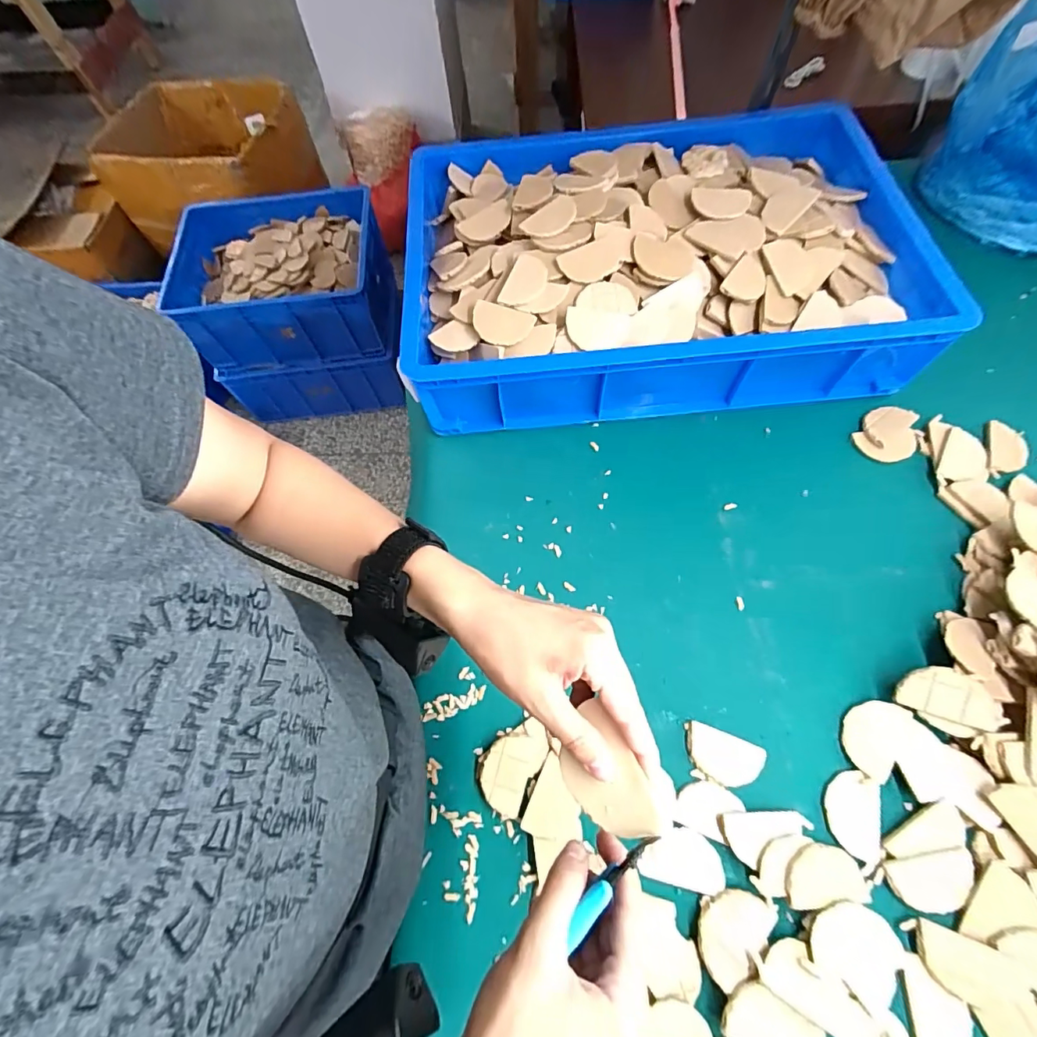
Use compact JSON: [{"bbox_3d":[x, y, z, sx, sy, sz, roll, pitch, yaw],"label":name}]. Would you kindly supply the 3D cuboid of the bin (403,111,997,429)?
[{"bbox_3d":[0.167,-0.340,0.627,0.608,0.147,0.422,-4,65,2],"label":"bin"}]

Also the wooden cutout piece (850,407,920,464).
[{"bbox_3d":[0.448,-0.103,0.573,0.062,0.009,0.081,38,73,18],"label":"wooden cutout piece"}]

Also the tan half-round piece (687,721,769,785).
[{"bbox_3d":[0.190,0.223,0.443,0.069,0.006,0.043,18,68,11],"label":"tan half-round piece"}]

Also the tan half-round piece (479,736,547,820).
[{"bbox_3d":[-0.009,0.237,0.447,0.049,0.013,0.068,26,70,14],"label":"tan half-round piece"}]

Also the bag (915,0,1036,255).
[{"bbox_3d":[0.717,-0.539,0.658,0.183,0.198,0.248,14,67,10],"label":"bag"}]

